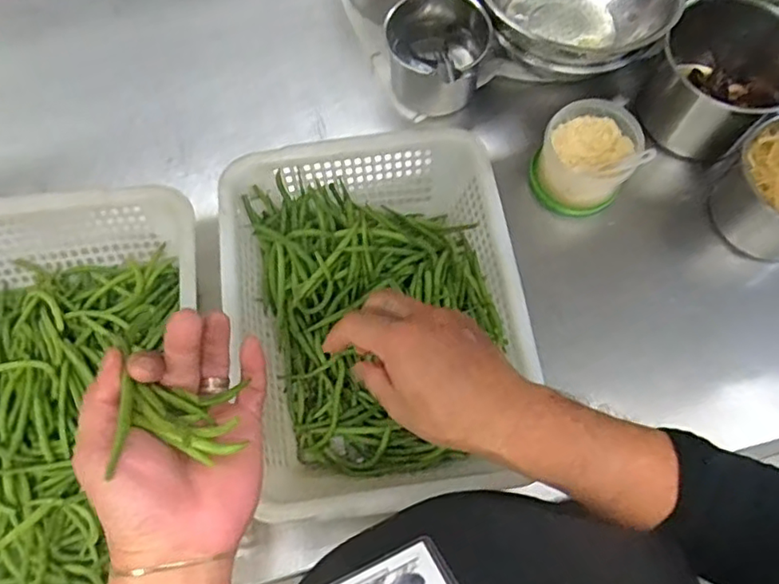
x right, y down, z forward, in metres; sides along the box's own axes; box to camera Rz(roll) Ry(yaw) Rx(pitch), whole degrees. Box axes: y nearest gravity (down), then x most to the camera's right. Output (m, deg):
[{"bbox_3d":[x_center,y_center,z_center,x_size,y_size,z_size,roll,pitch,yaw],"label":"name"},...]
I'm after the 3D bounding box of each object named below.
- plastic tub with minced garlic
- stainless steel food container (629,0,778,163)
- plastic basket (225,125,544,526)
[{"bbox_3d":[0.213,-0.141,0.669,0.100,0.100,0.098,0,68,1],"label":"plastic tub with minced garlic"},{"bbox_3d":[0.362,-0.230,0.668,0.146,0.114,0.129,38,74,14],"label":"stainless steel food container"},{"bbox_3d":[-0.012,0.027,0.580,0.256,0.094,0.341,-9,69,-3],"label":"plastic basket"}]

